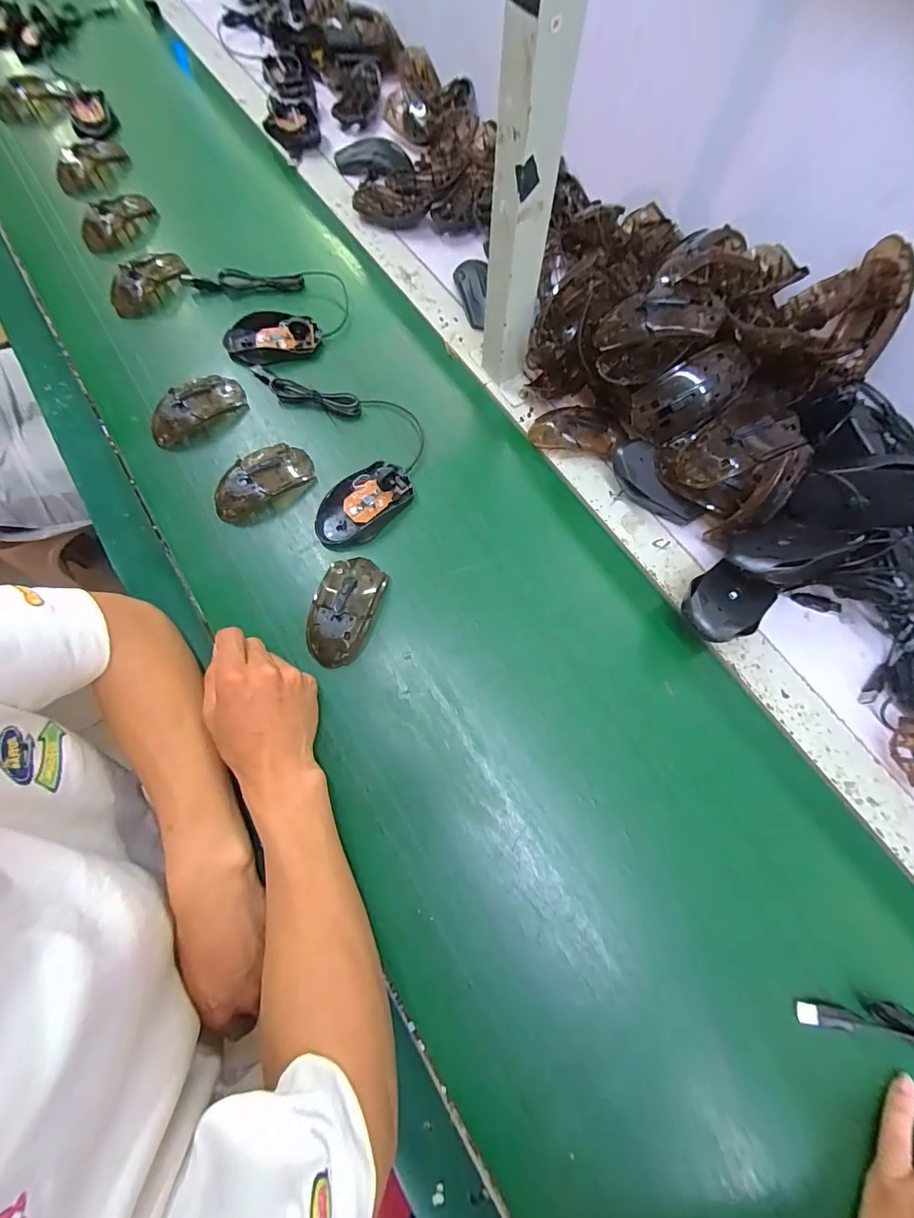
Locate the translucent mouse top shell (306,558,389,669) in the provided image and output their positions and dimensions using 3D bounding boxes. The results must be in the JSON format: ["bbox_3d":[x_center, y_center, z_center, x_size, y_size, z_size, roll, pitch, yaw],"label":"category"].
[{"bbox_3d":[-0.109,-0.001,0.424,0.063,0.026,0.109,12,71,3],"label":"translucent mouse top shell"}]

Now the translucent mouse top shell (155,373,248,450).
[{"bbox_3d":[-0.297,-0.228,0.503,0.047,0.027,0.108,44,76,12],"label":"translucent mouse top shell"}]

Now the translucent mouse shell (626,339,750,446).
[{"bbox_3d":[0.223,-0.208,0.428,0.107,0.034,0.059,-36,97,25],"label":"translucent mouse shell"}]

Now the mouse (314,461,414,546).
[{"bbox_3d":[-0.097,-0.112,0.466,0.068,0.023,0.112,41,75,12],"label":"mouse"}]

